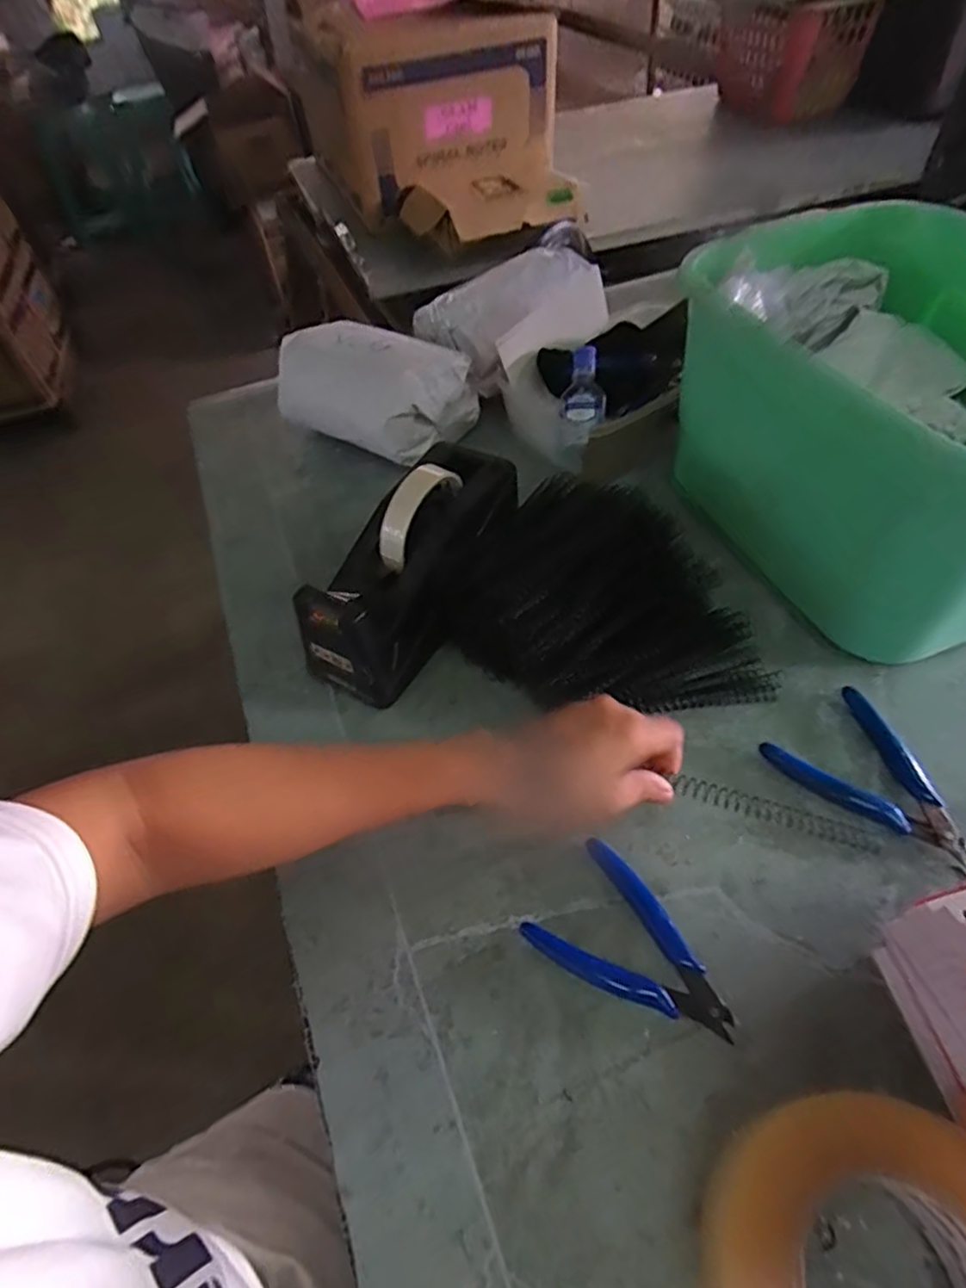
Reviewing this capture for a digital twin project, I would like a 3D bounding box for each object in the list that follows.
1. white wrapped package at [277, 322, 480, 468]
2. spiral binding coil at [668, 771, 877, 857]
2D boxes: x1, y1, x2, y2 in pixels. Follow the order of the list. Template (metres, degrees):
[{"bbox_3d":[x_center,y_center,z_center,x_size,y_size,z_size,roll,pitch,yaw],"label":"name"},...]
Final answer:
[{"bbox_3d":[-0.118,-0.264,0.669,0.199,0.082,0.110,27,59,26],"label":"white wrapped package"},{"bbox_3d":[0.178,0.103,0.394,0.119,0.006,0.013,17,52,8],"label":"spiral binding coil"}]

